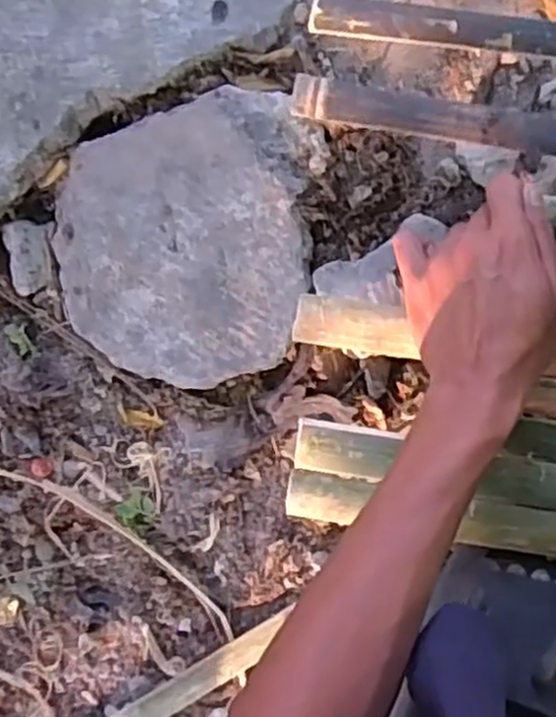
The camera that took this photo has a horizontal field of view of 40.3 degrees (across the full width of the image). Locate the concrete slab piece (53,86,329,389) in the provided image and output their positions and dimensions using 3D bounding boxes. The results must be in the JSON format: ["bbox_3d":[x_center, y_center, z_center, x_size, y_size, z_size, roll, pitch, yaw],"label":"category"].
[{"bbox_3d":[-0.071,-0.089,0.553,0.187,0.025,0.206,7,96,7],"label":"concrete slab piece"}]

